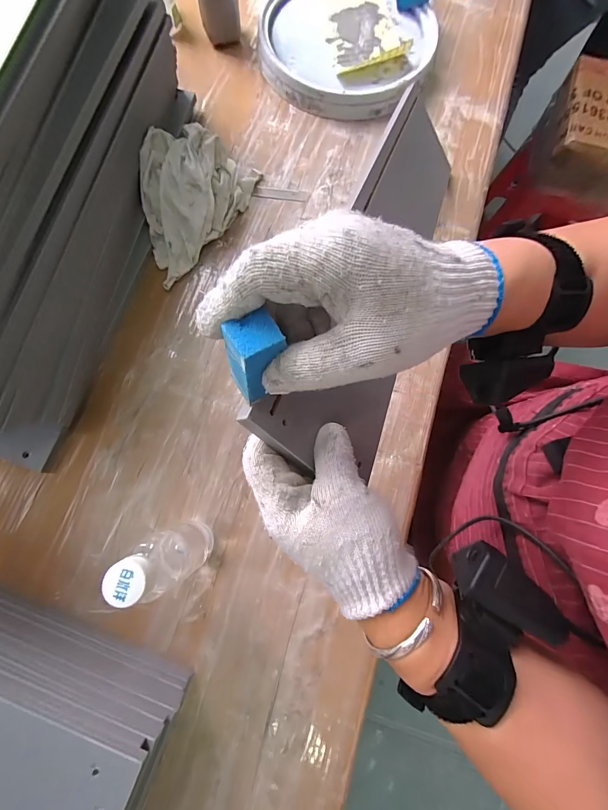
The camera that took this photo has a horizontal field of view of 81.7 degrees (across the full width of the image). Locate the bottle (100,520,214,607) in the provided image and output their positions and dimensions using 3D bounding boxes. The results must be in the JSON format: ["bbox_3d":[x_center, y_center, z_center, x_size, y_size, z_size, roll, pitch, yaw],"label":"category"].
[{"bbox_3d":[-0.123,0.143,0.341,0.042,0.185,0.045,0,77,0],"label":"bottle"}]

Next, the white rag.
[{"bbox_3d":[-0.165,-0.285,0.490,0.131,0.082,0.224,19,77,4],"label":"white rag"}]

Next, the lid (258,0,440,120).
[{"bbox_3d":[0.070,-0.610,0.587,0.273,0.047,0.288,0,77,0],"label":"lid"}]

